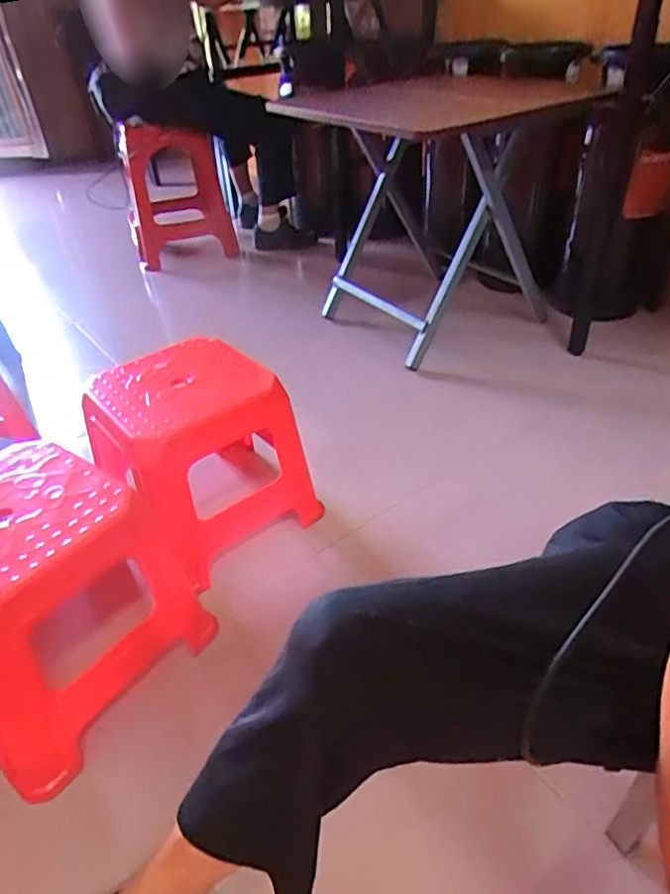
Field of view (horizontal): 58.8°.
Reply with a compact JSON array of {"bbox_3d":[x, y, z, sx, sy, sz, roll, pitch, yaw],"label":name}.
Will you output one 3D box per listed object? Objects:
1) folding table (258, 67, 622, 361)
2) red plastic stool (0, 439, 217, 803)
[{"bbox_3d":[0.276,-0.573,1.430,0.623,0.537,0.479,-25,42,-24],"label":"folding table"},{"bbox_3d":[-0.370,0.189,0.755,0.268,0.266,0.268,24,46,31],"label":"red plastic stool"}]

